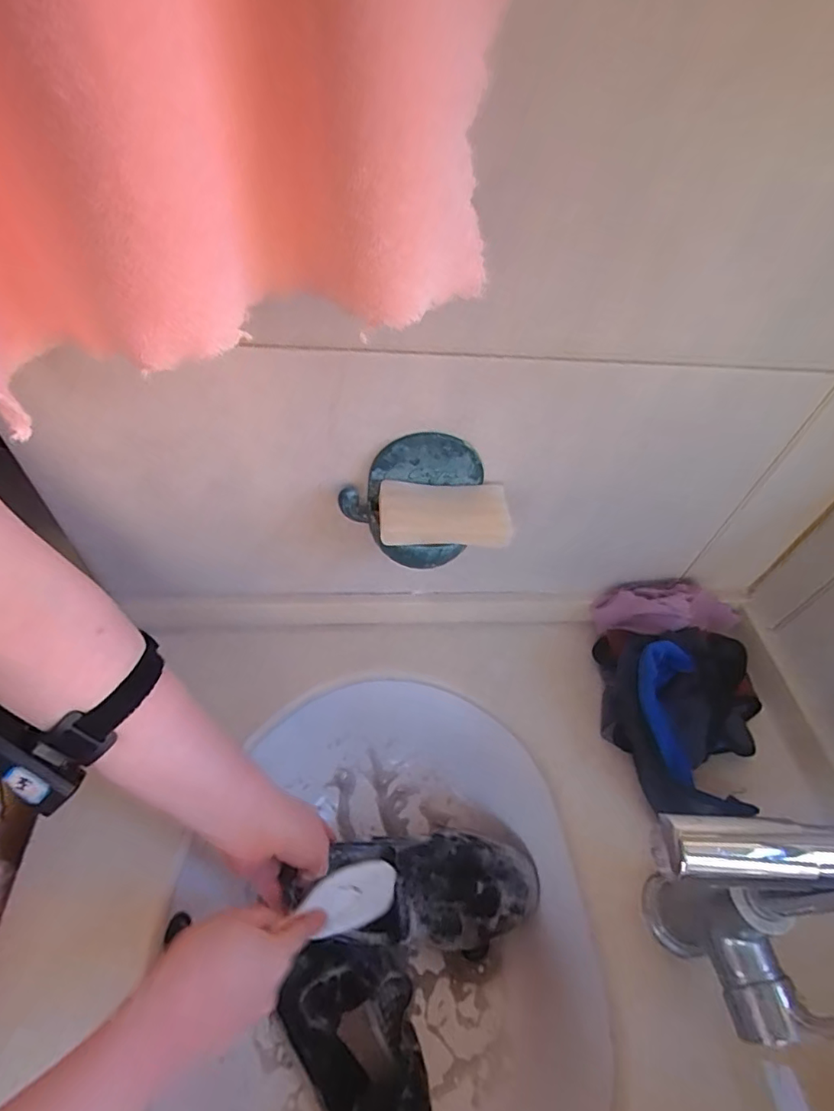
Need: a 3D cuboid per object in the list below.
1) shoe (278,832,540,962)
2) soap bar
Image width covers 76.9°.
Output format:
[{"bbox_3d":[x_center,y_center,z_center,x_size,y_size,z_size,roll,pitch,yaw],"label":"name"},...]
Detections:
[{"bbox_3d":[-0.008,0.324,0.512,0.244,0.072,0.093,14,50,-17],"label":"shoe"},{"bbox_3d":[0.022,-0.033,0.416,0.102,0.017,0.053,0,51,-6],"label":"soap bar"}]

